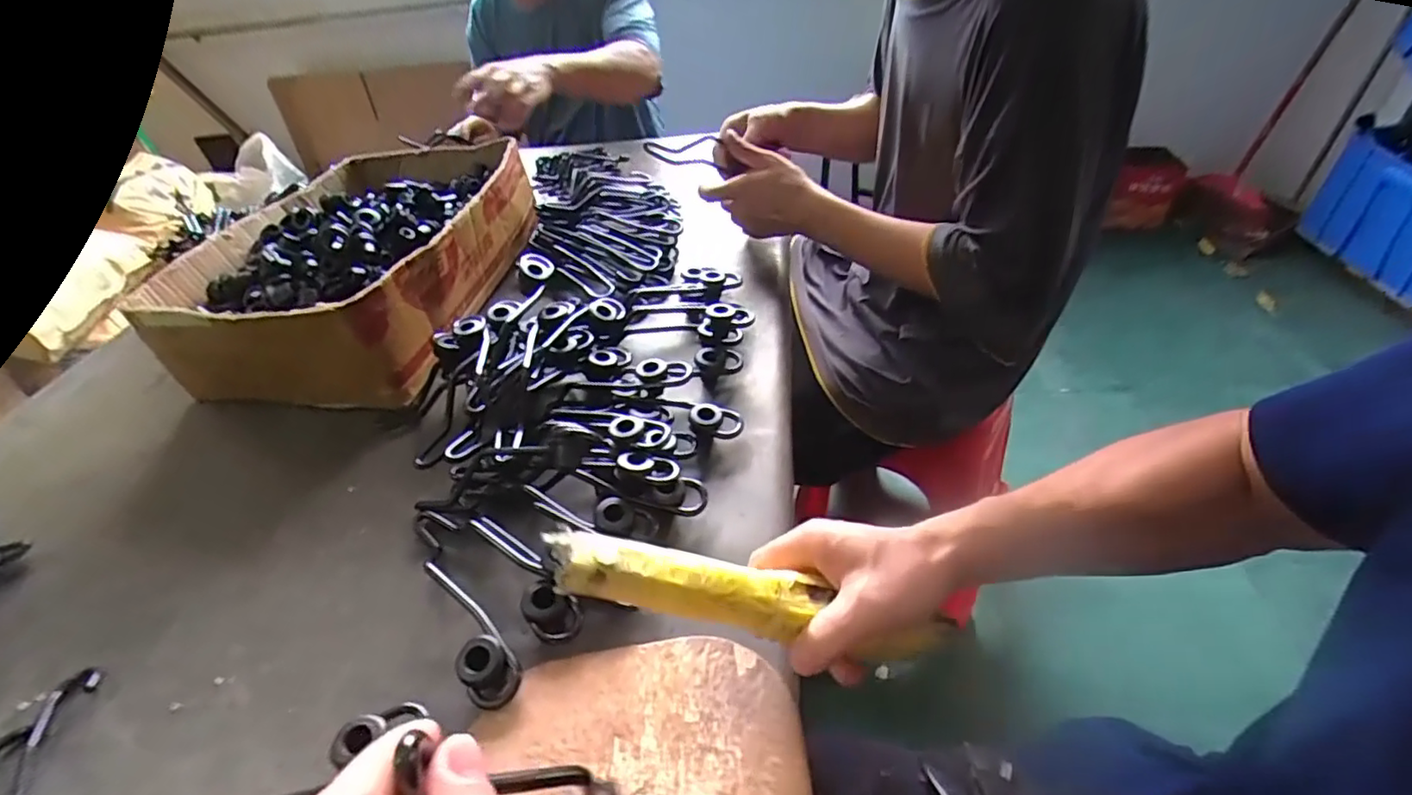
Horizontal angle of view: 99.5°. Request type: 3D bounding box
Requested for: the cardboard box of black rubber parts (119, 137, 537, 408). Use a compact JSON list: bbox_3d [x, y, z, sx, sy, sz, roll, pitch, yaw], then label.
[{"bbox_3d":[-0.416,-0.176,0.754,0.336,0.135,0.439,-1,43,7],"label":"cardboard box of black rubber parts"}]

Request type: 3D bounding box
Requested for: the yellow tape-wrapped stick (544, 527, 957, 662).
[{"bbox_3d":[0.029,0.119,0.347,0.239,0.031,0.027,17,42,-12],"label":"yellow tape-wrapped stick"}]

